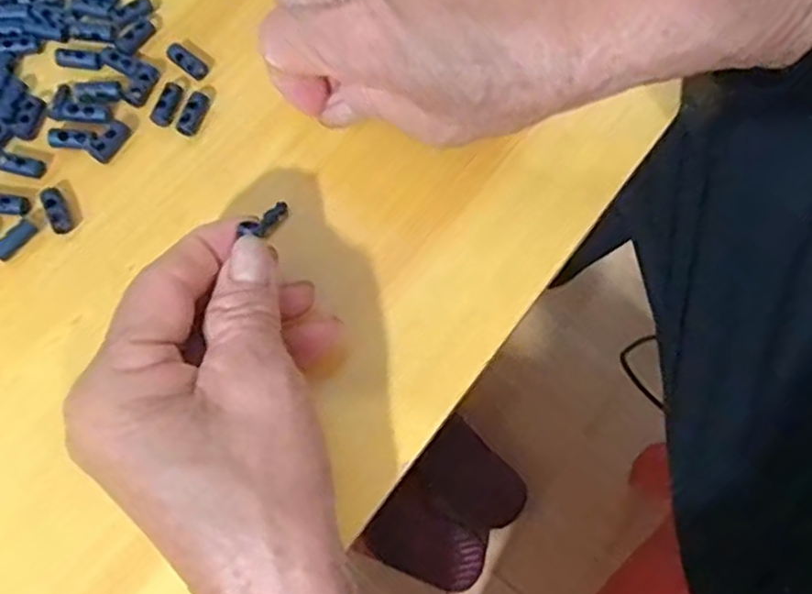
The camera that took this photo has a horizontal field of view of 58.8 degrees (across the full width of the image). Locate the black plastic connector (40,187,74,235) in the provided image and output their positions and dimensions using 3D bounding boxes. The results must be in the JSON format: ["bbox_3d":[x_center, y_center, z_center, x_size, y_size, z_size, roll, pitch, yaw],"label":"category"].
[{"bbox_3d":[-0.137,-0.035,0.282,0.008,0.005,0.020,-28,76,-9],"label":"black plastic connector"}]

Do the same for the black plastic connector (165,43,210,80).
[{"bbox_3d":[-0.094,-0.101,0.306,0.022,0.006,0.008,38,76,9],"label":"black plastic connector"}]

